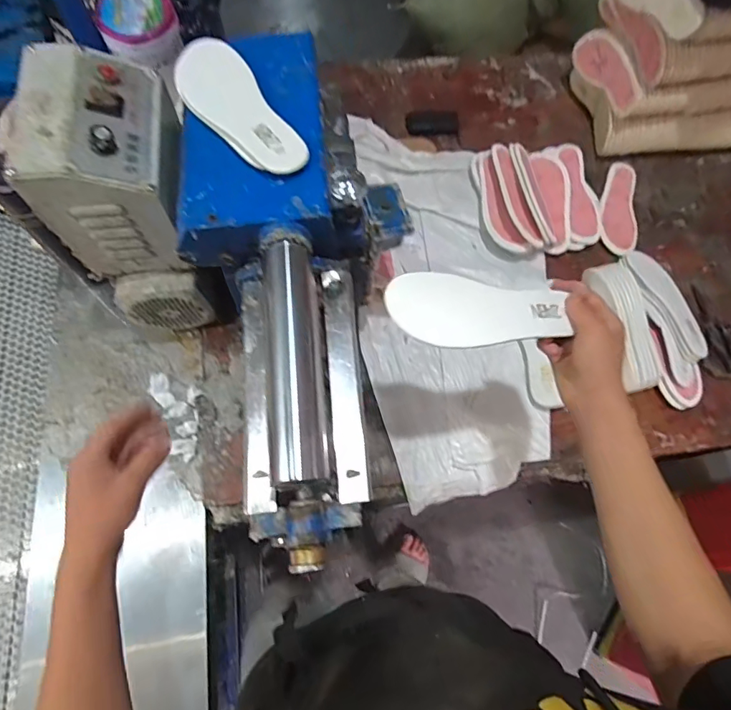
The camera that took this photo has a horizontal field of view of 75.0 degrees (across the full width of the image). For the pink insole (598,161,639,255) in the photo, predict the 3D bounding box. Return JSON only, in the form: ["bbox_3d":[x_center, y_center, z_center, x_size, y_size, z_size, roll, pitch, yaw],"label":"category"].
[{"bbox_3d":[0.493,-0.291,0.932,0.079,0.017,0.215,8,71,1],"label":"pink insole"}]

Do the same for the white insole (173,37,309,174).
[{"bbox_3d":[-0.151,-0.284,0.539,0.077,0.016,0.217,-31,75,-14],"label":"white insole"}]

